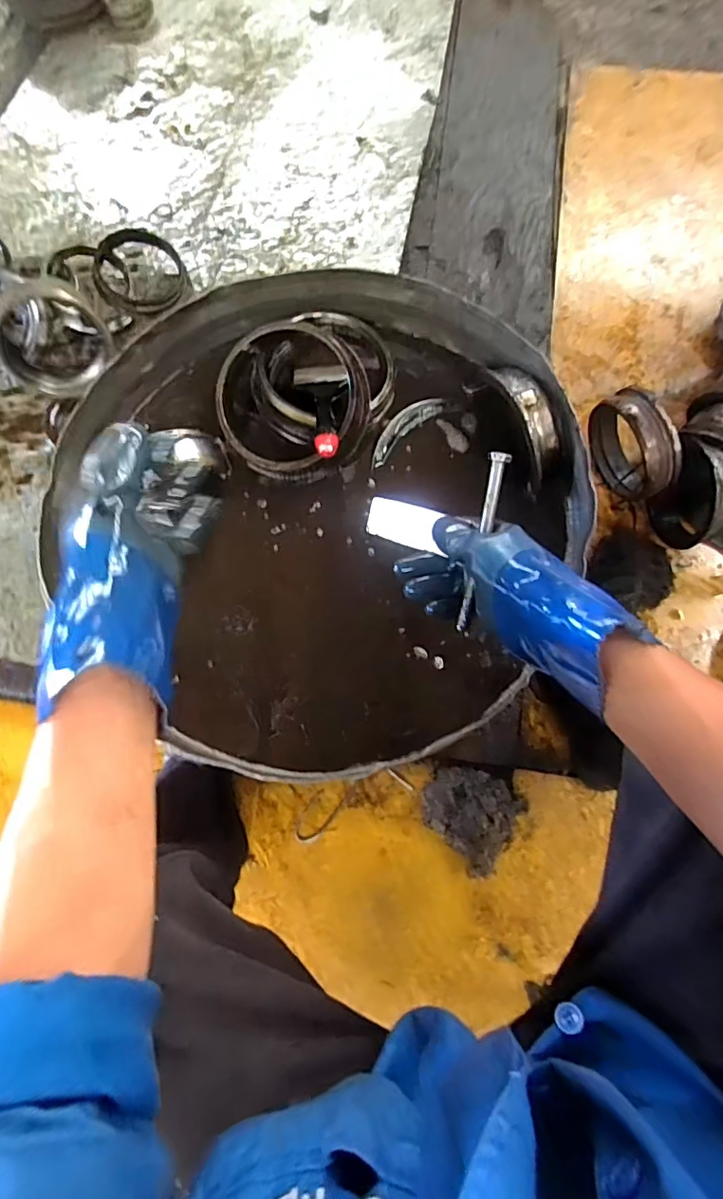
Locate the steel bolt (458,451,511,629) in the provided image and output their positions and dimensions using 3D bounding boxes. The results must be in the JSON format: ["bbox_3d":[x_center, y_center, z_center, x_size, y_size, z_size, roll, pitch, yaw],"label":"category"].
[{"bbox_3d":[0.100,-0.047,0.456,0.016,0.010,0.152,11,100,4],"label":"steel bolt"}]

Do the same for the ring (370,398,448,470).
[{"bbox_3d":[0.052,-0.216,0.675,0.119,0.013,0.037,-42,76,-8],"label":"ring"}]

